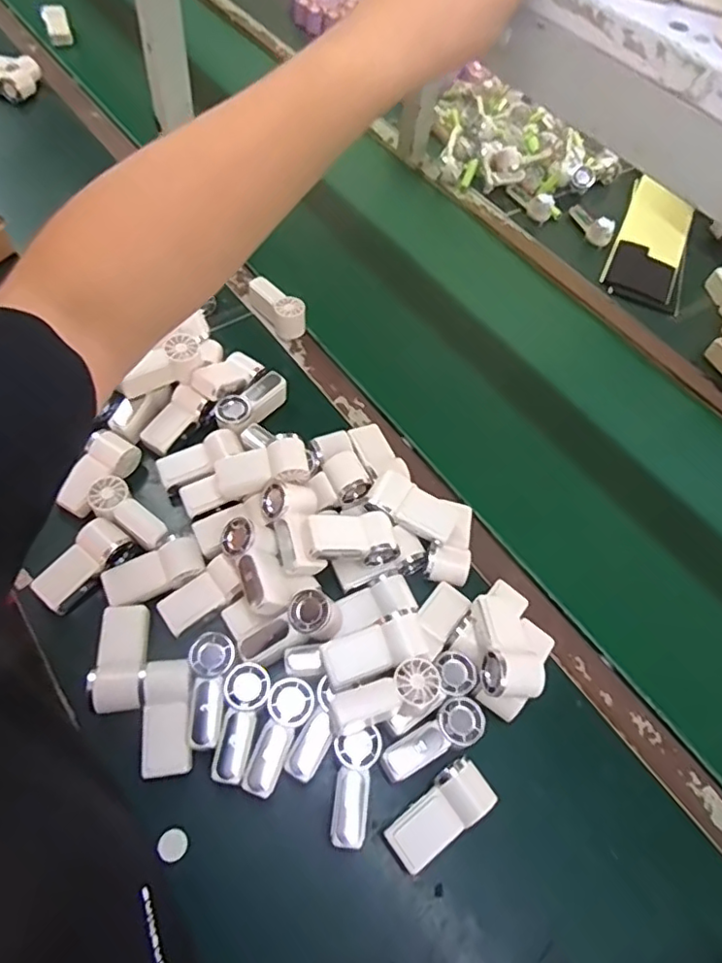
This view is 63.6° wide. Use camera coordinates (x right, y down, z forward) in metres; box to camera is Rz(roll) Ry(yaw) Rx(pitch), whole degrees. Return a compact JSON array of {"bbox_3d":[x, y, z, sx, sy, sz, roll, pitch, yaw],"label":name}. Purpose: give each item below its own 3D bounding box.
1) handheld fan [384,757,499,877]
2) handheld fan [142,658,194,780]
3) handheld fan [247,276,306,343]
[{"bbox_3d":[0.066,0.280,0.493,0.095,0.038,0.046,-29,67,-22],"label":"handheld fan"},{"bbox_3d":[-0.169,0.207,0.510,0.042,0.026,0.090,-2,59,-8],"label":"handheld fan"},{"bbox_3d":[-0.113,-0.233,0.774,0.038,0.042,0.096,-32,68,-23],"label":"handheld fan"}]

